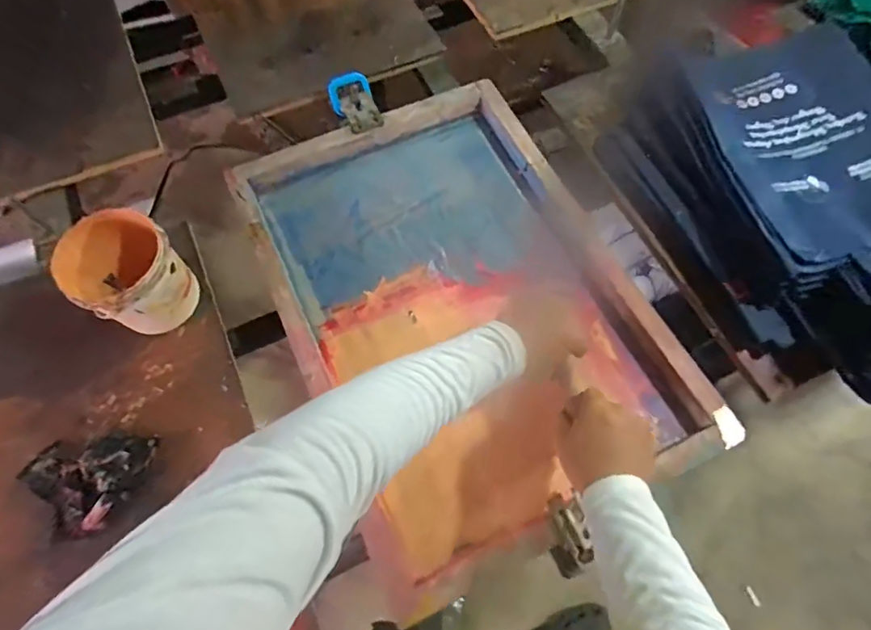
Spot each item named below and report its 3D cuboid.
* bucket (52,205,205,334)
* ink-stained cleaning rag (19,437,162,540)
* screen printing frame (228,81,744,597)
[{"bbox_3d":[-0.386,-0.050,0.629,0.128,0.118,0.125,0,66,-1],"label":"bucket"},{"bbox_3d":[-0.415,0.199,0.574,0.144,0.033,0.107,-5,66,-3],"label":"ink-stained cleaning rag"},{"bbox_3d":[0.032,-0.039,0.685,0.446,0.049,0.644,-23,68,-11],"label":"screen printing frame"}]

